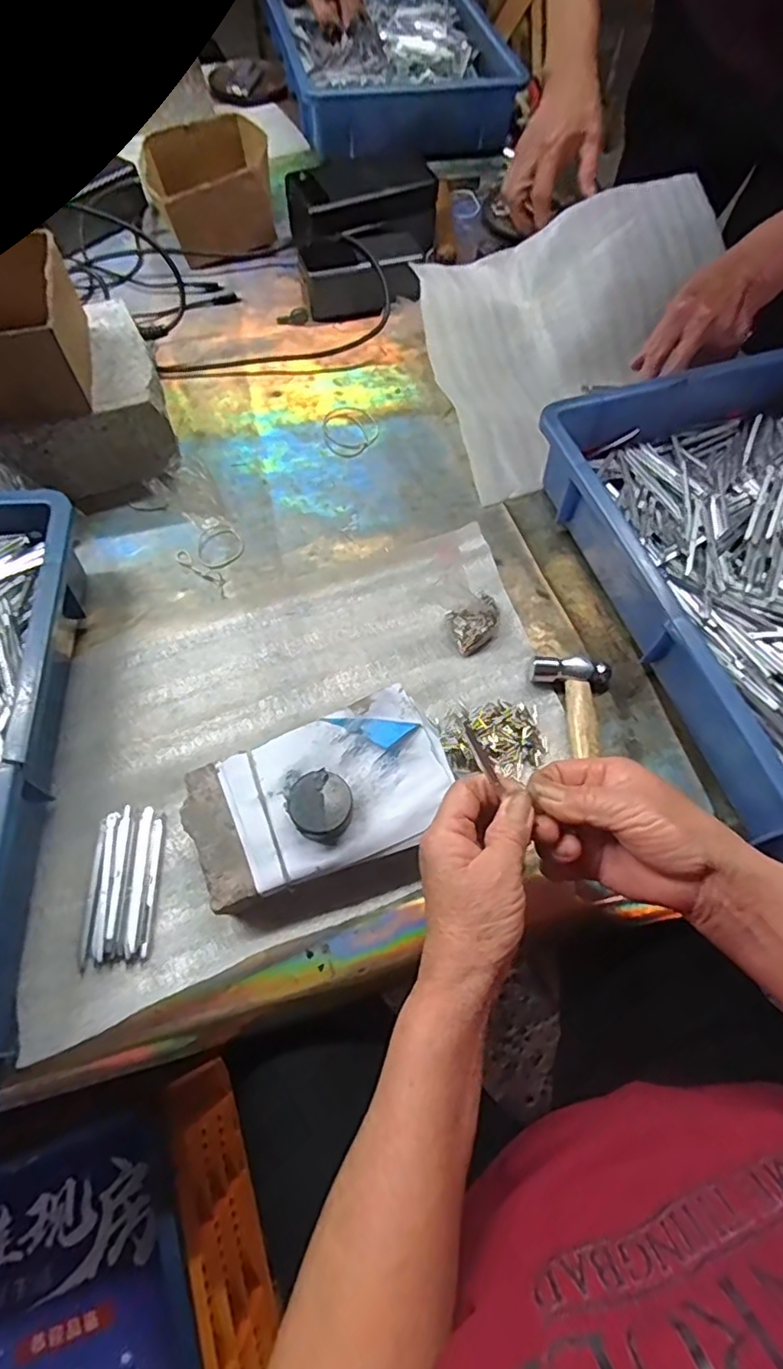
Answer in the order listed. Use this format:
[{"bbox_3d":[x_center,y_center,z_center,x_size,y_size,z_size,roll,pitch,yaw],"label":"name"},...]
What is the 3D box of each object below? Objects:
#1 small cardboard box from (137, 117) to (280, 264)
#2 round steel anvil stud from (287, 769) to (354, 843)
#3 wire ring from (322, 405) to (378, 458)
[{"bbox_3d":[-0.200,-0.564,0.680,0.140,0.064,0.144,-24,67,-13],"label":"small cardboard box"},{"bbox_3d":[-0.043,0.074,0.366,0.037,0.021,0.037,1,64,-1],"label":"round steel anvil stud"},{"bbox_3d":[-0.042,-0.249,0.585,0.058,0.005,0.063,1,64,-1],"label":"wire ring"}]

